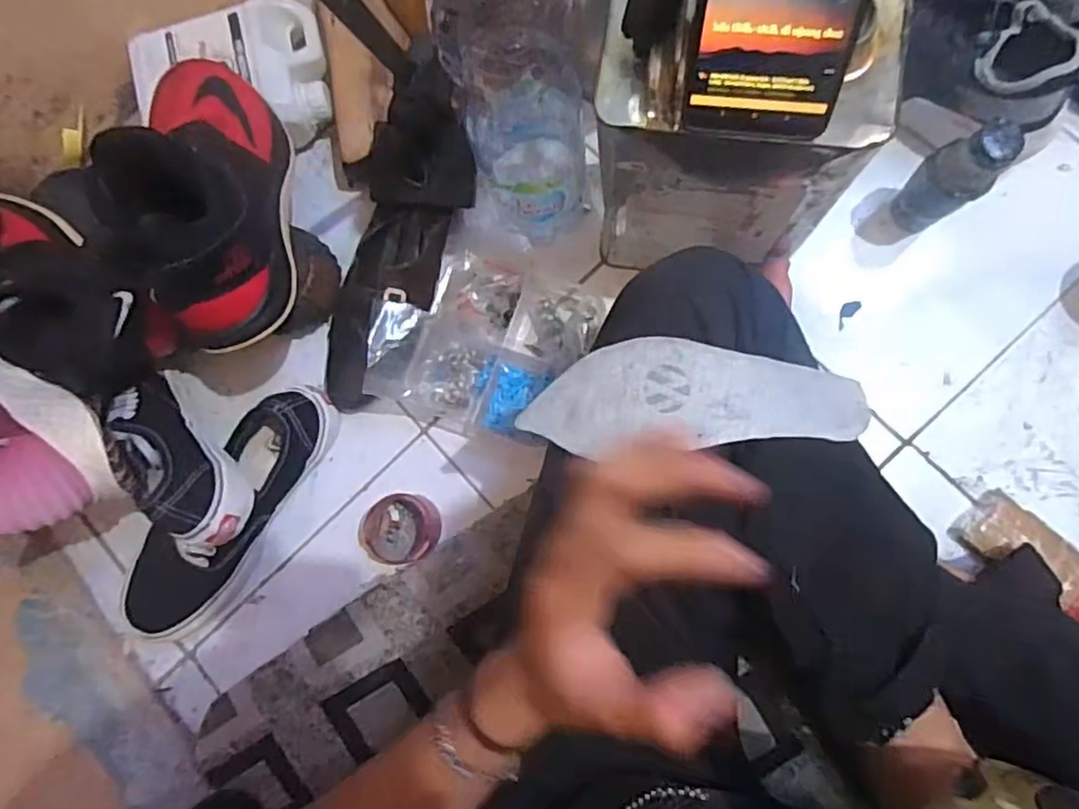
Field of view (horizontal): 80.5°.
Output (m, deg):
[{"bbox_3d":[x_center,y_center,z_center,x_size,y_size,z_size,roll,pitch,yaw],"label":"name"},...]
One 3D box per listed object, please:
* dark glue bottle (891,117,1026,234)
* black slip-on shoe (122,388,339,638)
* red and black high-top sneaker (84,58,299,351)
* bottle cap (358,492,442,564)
[{"bbox_3d":[0.327,-0.178,0.511,0.042,0.118,0.048,-36,81,1],"label":"dark glue bottle"},{"bbox_3d":[-0.279,0.096,0.574,0.087,0.062,0.260,32,87,9],"label":"black slip-on shoe"},{"bbox_3d":[-0.261,-0.188,0.489,0.099,0.128,0.270,-17,63,4],"label":"red and black high-top sneaker"},{"bbox_3d":[-0.122,0.109,0.561,0.066,0.042,0.060,-11,82,4],"label":"bottle cap"}]

